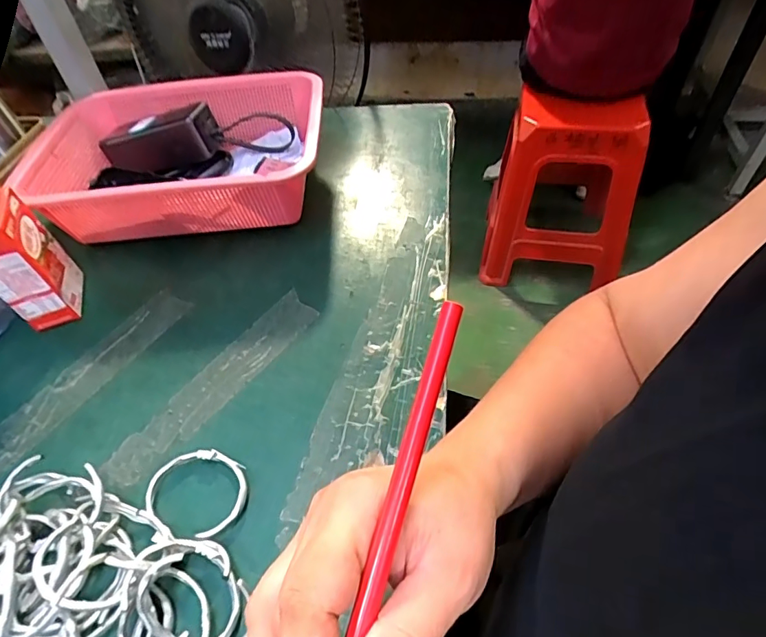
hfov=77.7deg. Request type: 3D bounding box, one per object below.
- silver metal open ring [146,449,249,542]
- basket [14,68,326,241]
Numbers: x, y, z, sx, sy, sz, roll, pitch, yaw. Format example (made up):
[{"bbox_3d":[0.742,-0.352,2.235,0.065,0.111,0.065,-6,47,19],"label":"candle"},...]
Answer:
[{"bbox_3d":[-0.124,0.118,0.322,0.062,0.010,0.060,-3,50,3],"label":"silver metal open ring"},{"bbox_3d":[-0.209,-0.175,0.526,0.293,0.092,0.217,-3,50,3],"label":"basket"}]

